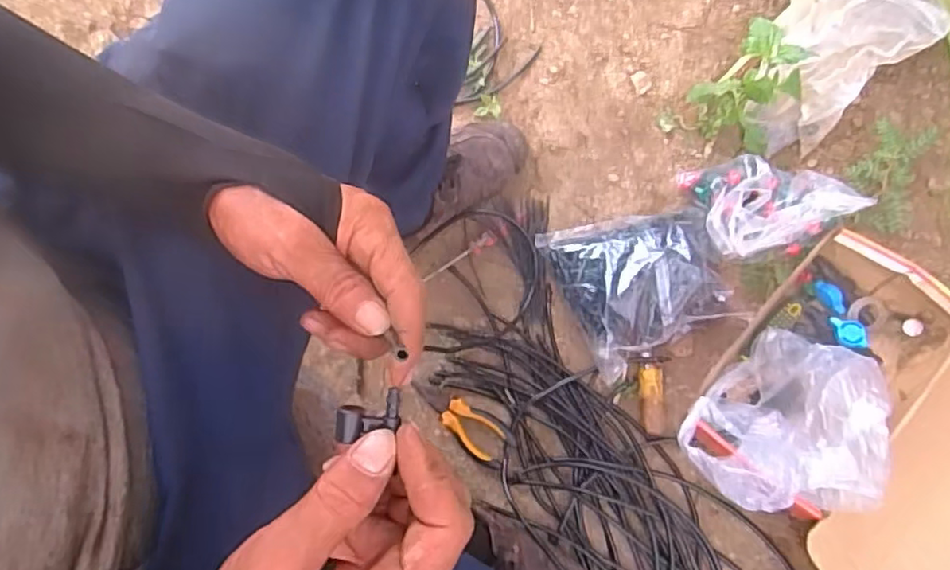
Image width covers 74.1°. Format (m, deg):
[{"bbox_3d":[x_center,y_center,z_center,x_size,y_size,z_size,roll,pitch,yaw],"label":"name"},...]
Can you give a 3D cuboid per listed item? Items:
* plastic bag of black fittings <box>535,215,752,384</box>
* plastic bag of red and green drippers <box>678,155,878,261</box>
[{"bbox_3d":[0.199,-0.012,0.760,0.192,0.059,0.190,-24,79,-5],"label":"plastic bag of black fittings"},{"bbox_3d":[0.350,-0.106,0.753,0.150,0.115,0.132,-9,78,-2],"label":"plastic bag of red and green drippers"}]

